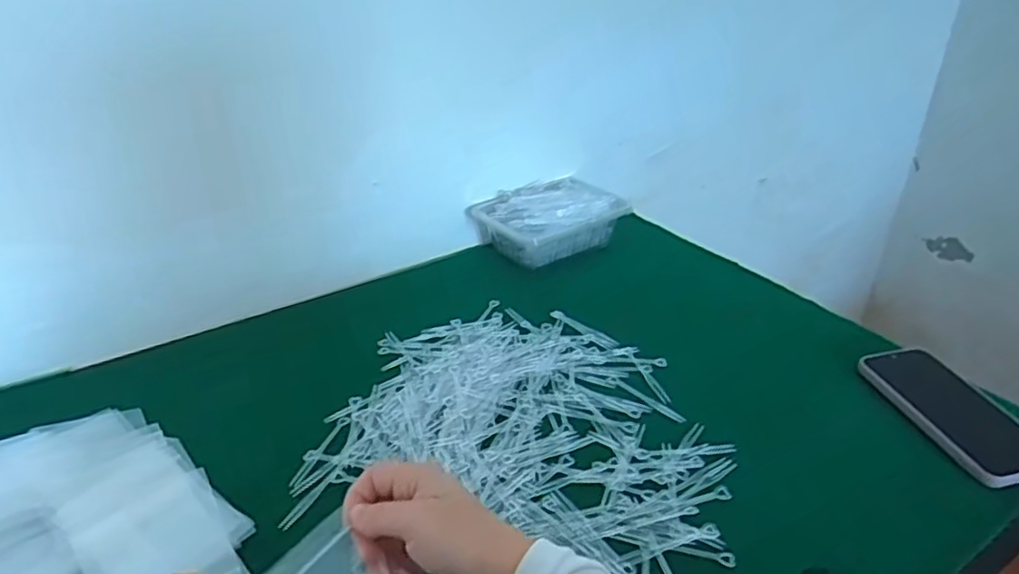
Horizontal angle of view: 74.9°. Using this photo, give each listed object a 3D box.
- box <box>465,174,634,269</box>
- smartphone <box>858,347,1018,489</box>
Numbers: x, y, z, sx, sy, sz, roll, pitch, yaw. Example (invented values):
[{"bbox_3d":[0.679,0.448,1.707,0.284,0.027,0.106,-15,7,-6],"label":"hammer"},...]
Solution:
[{"bbox_3d":[0.052,-0.087,0.853,0.168,0.059,0.126,-21,37,-31],"label":"box"},{"bbox_3d":[0.388,0.105,0.578,0.080,0.014,0.157,-7,32,-11],"label":"smartphone"}]

